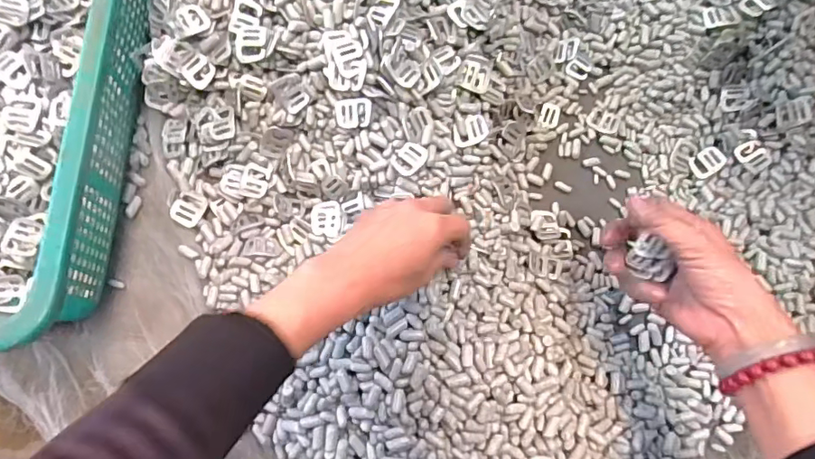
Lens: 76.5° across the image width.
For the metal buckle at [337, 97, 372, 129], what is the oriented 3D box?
[{"bbox_3d":[-0.048,-0.105,0.467,0.033,0.004,0.026,-2,105,12],"label":"metal buckle"}]

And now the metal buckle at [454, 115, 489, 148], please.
[{"bbox_3d":[0.059,-0.093,0.489,0.032,0.004,0.026,-21,82,6],"label":"metal buckle"}]

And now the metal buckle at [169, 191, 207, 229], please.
[{"bbox_3d":[-0.203,-0.021,0.482,0.027,0.007,0.036,29,56,-26],"label":"metal buckle"}]

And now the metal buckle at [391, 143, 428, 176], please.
[{"bbox_3d":[0.000,-0.064,0.467,0.028,0.005,0.033,31,74,20],"label":"metal buckle"}]

